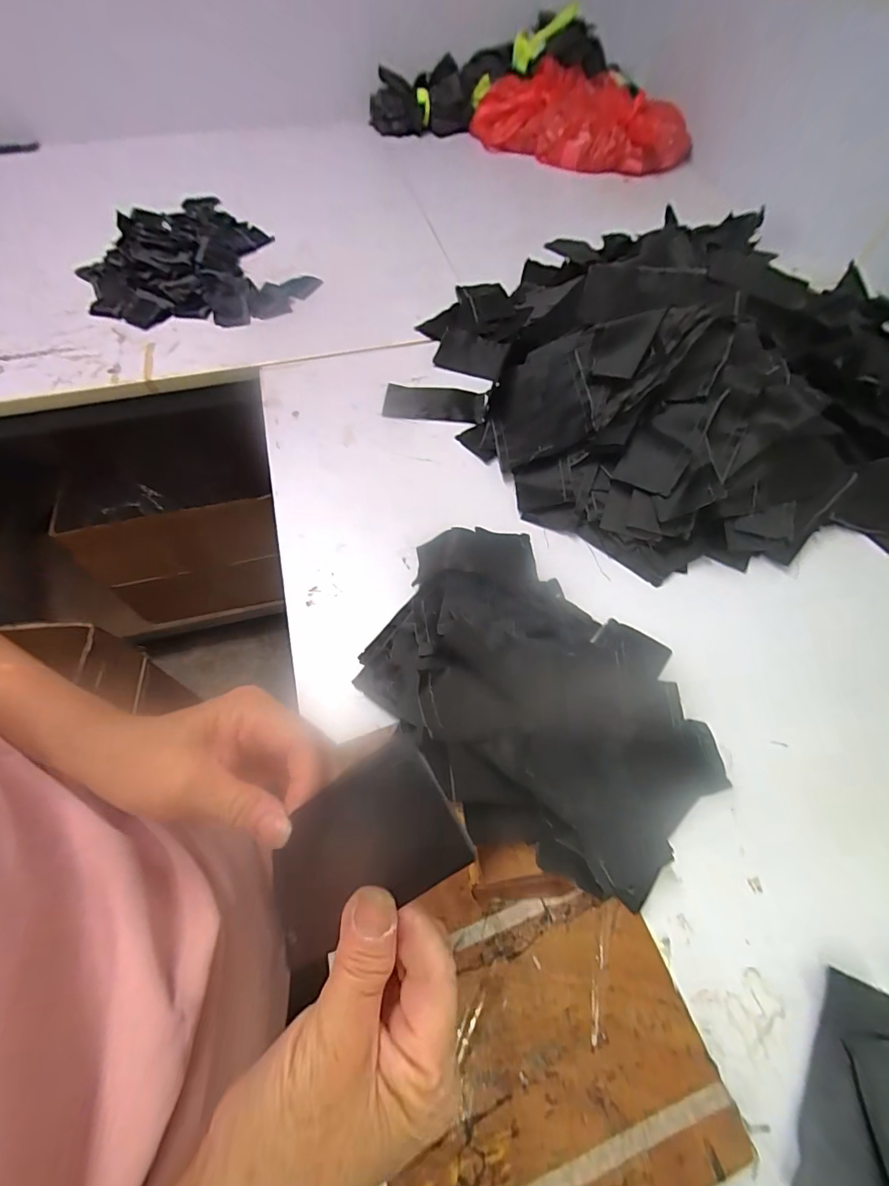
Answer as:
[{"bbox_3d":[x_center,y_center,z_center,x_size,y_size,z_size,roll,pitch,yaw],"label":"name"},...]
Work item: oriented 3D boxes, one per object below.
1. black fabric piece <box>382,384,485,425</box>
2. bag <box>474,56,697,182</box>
[{"bbox_3d":[-0.012,-0.224,0.549,0.115,0.006,0.059,6,59,4],"label":"black fabric piece"},{"bbox_3d":[0.242,-0.942,0.937,0.456,0.115,0.177,34,65,19],"label":"bag"}]

